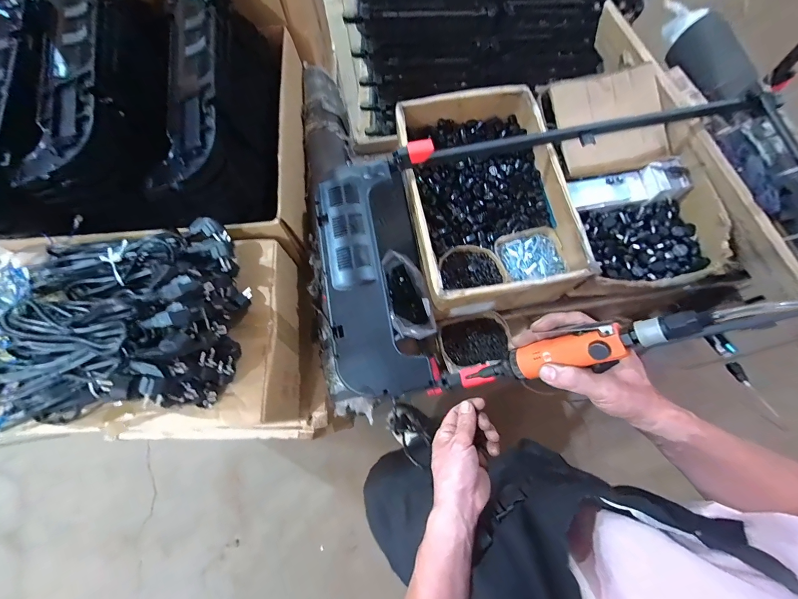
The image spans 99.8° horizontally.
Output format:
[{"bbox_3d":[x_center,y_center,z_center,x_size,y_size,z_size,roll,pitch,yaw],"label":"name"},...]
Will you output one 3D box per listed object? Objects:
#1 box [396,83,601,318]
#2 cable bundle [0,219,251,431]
[{"bbox_3d":[0.205,-0.262,0.827,0.352,0.148,0.553,-10,72,-1],"label":"box"},{"bbox_3d":[-0.520,0.032,0.545,0.491,0.143,0.322,-4,72,1],"label":"cable bundle"}]

